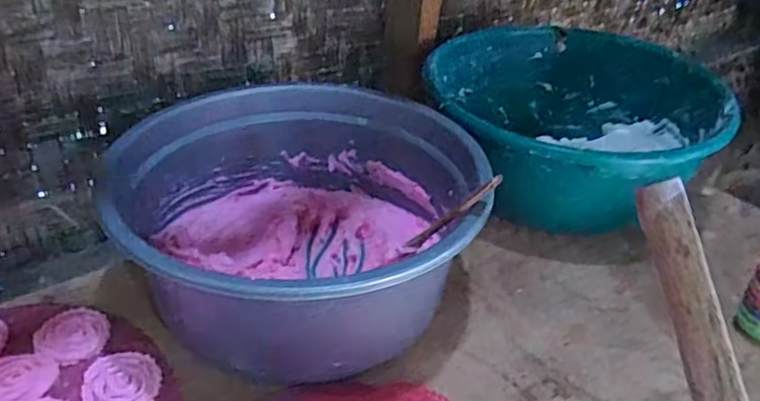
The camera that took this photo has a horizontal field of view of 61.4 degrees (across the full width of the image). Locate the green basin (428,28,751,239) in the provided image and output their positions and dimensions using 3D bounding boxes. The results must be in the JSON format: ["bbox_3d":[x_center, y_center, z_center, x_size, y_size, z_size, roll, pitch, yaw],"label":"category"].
[{"bbox_3d":[0.275,-0.102,0.959,0.398,0.188,0.399,2,33,-1],"label":"green basin"}]

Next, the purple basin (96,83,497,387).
[{"bbox_3d":[-0.086,0.019,0.754,0.383,0.179,0.363,3,33,-1],"label":"purple basin"}]

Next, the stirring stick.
[{"bbox_3d":[0.073,0.015,0.645,0.011,0.135,0.013,46,37,-5],"label":"stirring stick"}]

